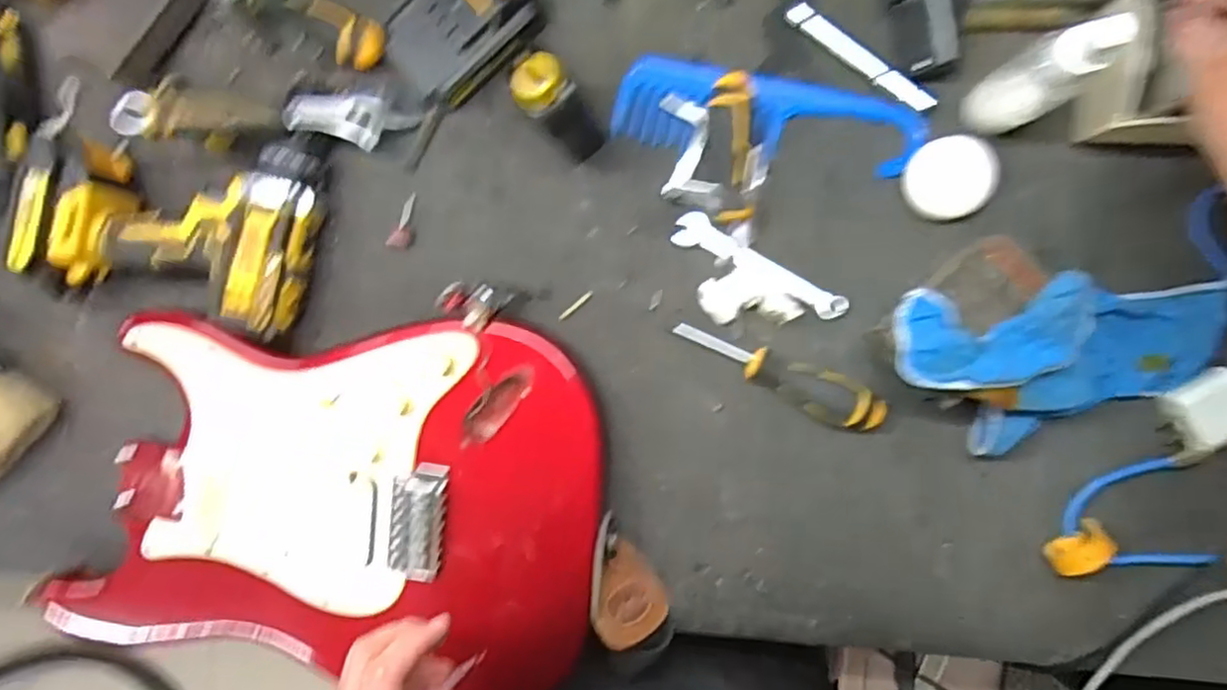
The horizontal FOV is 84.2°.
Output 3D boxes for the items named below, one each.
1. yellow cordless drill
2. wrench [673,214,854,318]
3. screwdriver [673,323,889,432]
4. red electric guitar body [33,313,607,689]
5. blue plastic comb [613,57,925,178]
[{"bbox_3d":[-0.331,-0.099,0.520,0.206,0.067,0.148,15,94,5],"label":"yellow cordless drill"},{"bbox_3d":[0.109,-0.059,0.500,0.136,0.009,0.026,27,95,4],"label":"wrench"},{"bbox_3d":[0.121,0.018,0.494,0.154,0.031,0.034,29,95,3],"label":"screwdriver"},{"bbox_3d":[-0.222,0.112,0.528,0.355,0.047,0.284,9,95,4],"label":"red electric guitar body"},{"bbox_3d":[0.111,-0.168,0.498,0.217,0.024,0.063,11,94,5],"label":"blue plastic comb"}]

